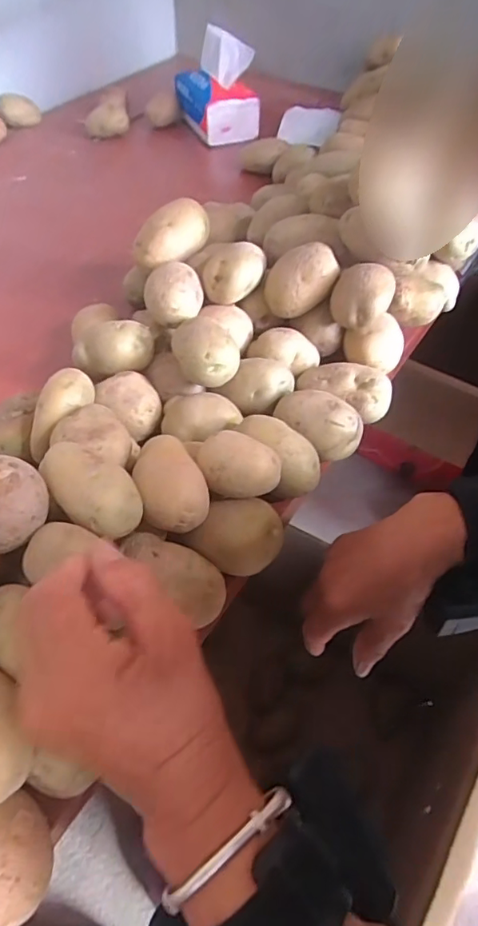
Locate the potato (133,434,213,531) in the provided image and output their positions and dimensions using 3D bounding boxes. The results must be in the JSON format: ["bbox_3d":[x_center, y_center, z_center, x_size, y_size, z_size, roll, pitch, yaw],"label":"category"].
[{"bbox_3d":[-0.046,0.014,0.353,0.042,0.040,0.064,-15,55,-9],"label":"potato"}]

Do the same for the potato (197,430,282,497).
[{"bbox_3d":[0.000,0.002,0.362,0.054,0.040,0.040,-2,54,0],"label":"potato"}]

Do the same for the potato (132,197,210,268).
[{"bbox_3d":[-0.065,-0.217,0.506,0.078,0.048,0.045,-52,28,-6],"label":"potato"}]

